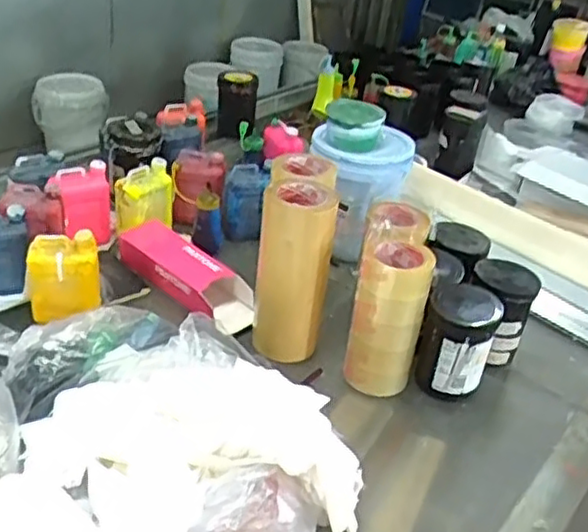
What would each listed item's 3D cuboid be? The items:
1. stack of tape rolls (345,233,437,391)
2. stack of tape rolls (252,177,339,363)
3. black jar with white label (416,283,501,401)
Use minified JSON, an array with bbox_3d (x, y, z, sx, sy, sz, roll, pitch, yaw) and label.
[{"bbox_3d":[0.149,0.081,1.110,0.108,0.240,0.105,13,33,9],"label":"stack of tape rolls"},{"bbox_3d":[-0.002,0.017,1.146,0.113,0.296,0.097,8,32,1],"label":"stack of tape rolls"},{"bbox_3d":[0.265,0.130,1.143,0.114,0.169,0.121,16,33,14],"label":"black jar with white label"}]

